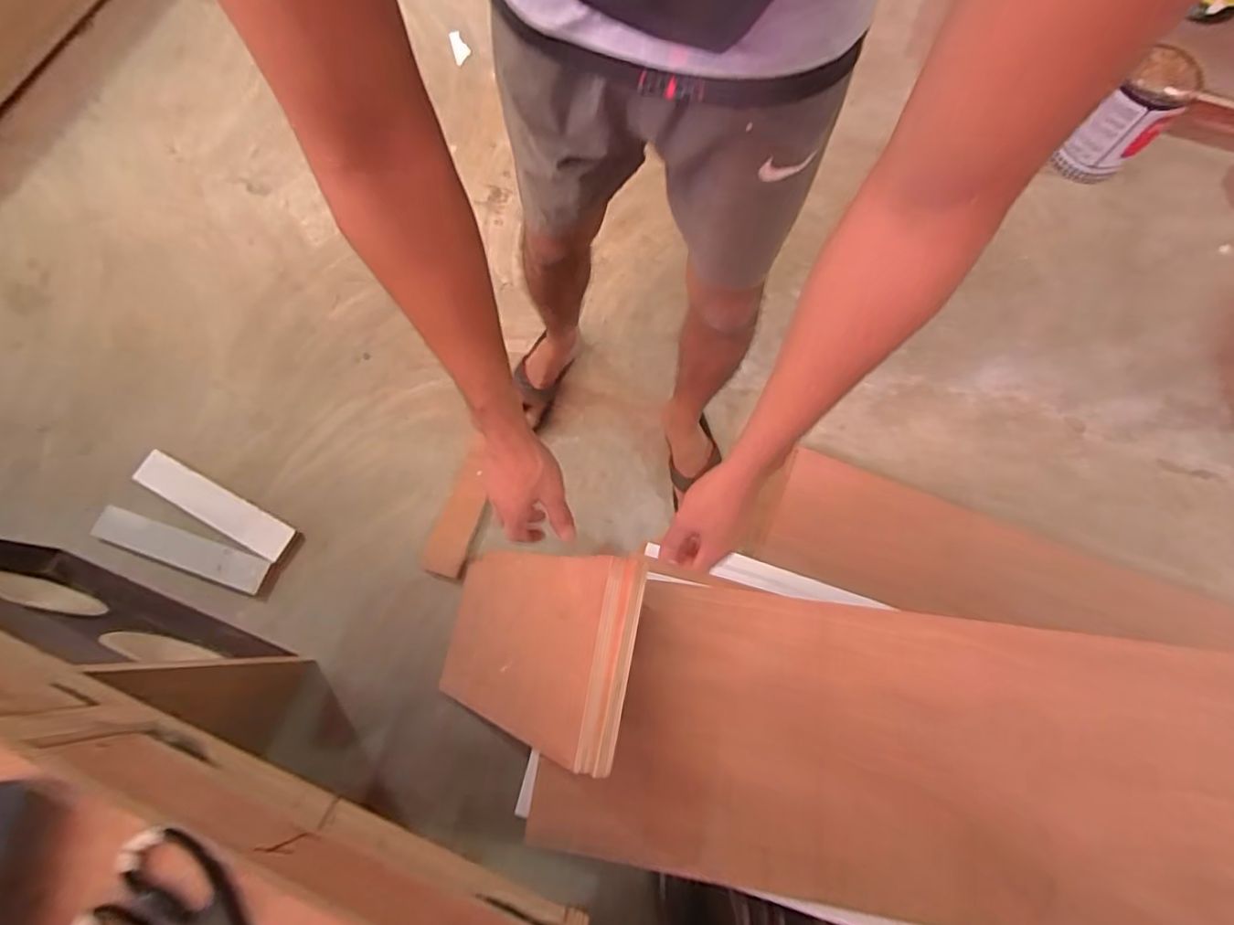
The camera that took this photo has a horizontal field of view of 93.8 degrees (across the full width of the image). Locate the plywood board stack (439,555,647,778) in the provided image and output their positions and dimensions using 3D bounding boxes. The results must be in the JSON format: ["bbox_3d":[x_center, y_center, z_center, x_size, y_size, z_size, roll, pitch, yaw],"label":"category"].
[{"bbox_3d":[-0.147,0.251,0.834,0.037,0.532,0.222,21,71,-29],"label":"plywood board stack"}]

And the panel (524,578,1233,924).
[{"bbox_3d":[0.342,0.344,0.681,0.831,0.027,0.323,4,67,14],"label":"panel"}]

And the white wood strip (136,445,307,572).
[{"bbox_3d":[-0.790,0.089,1.140,0.374,0.026,0.074,27,76,10],"label":"white wood strip"}]

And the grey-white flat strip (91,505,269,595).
[{"bbox_3d":[-0.843,0.167,1.115,0.359,0.018,0.070,16,74,7],"label":"grey-white flat strip"}]

